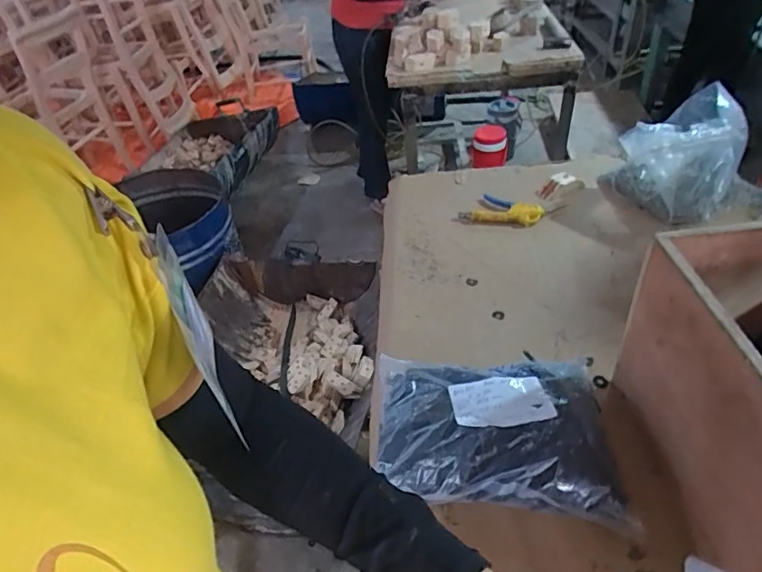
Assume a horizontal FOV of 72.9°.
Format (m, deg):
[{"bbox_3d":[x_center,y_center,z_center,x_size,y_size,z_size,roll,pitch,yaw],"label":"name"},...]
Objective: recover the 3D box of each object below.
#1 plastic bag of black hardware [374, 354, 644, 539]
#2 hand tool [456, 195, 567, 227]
[{"bbox_3d":[0.124,0.160,0.598,0.271,0.080,0.199,1,42,8],"label":"plastic bag of black hardware"},{"bbox_3d":[0.245,-0.140,0.974,0.177,0.026,0.076,14,43,19],"label":"hand tool"}]

